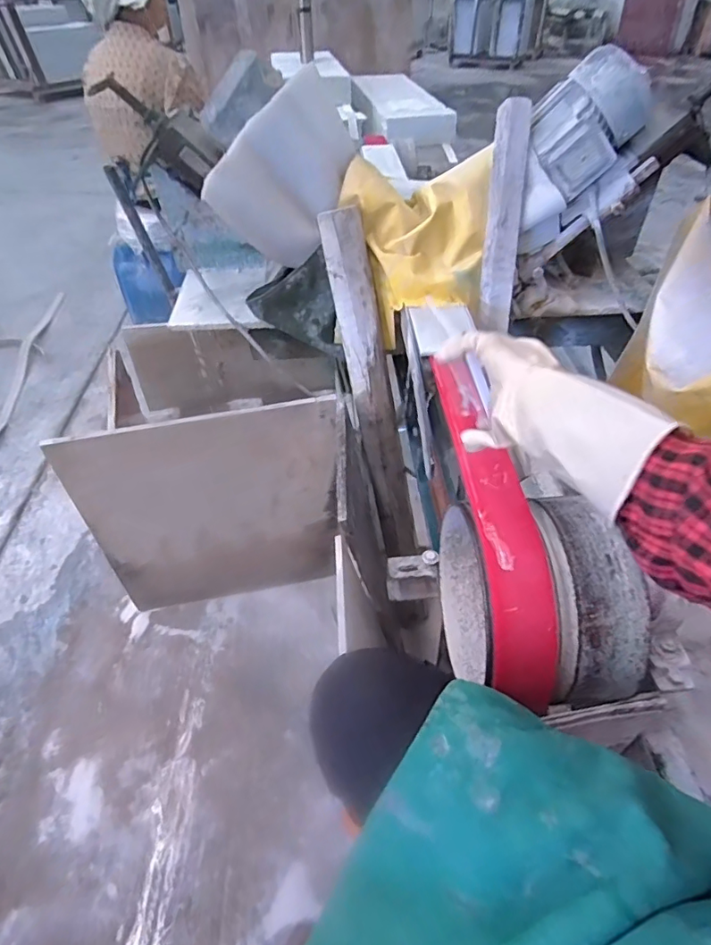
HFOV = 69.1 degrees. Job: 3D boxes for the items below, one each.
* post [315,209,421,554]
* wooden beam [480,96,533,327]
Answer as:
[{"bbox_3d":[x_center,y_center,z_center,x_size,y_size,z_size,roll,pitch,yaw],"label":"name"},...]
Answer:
[{"bbox_3d":[0.043,-0.136,1.069,0.090,0.738,0.049,-28,30,-28],"label":"post"},{"bbox_3d":[0.275,-0.458,0.945,0.071,0.373,0.034,-2,18,-7],"label":"wooden beam"}]

